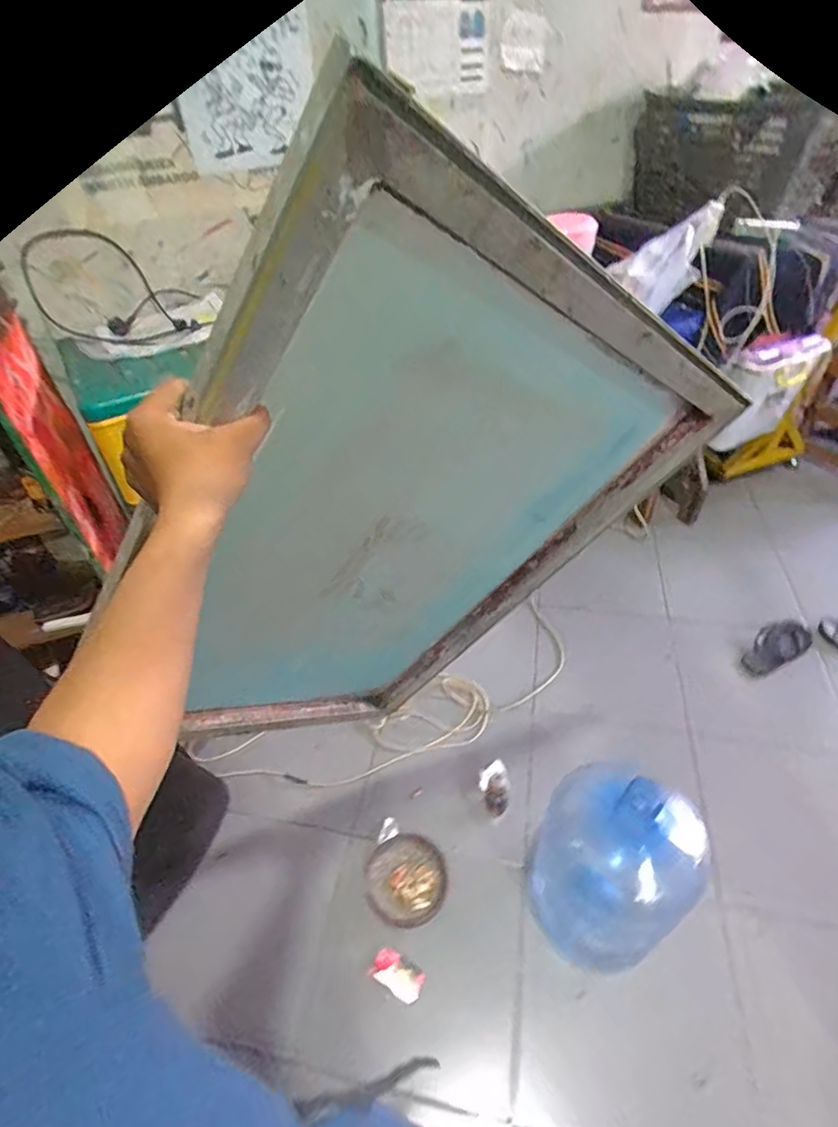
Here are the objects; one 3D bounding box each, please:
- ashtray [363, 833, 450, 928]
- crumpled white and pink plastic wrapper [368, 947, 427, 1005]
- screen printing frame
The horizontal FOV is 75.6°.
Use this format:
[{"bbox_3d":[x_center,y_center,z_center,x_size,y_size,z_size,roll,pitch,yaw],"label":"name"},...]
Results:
[{"bbox_3d":[-0.027,0.684,1.169,0.171,0.027,0.171,-1,43,1],"label":"ashtray"},{"bbox_3d":[-0.041,0.806,1.060,0.100,0.015,0.062,23,49,25],"label":"crumpled white and pink plastic wrapper"},{"bbox_3d":[-0.038,0.005,0.584,0.502,0.676,0.046,7,48,-42],"label":"screen printing frame"}]

